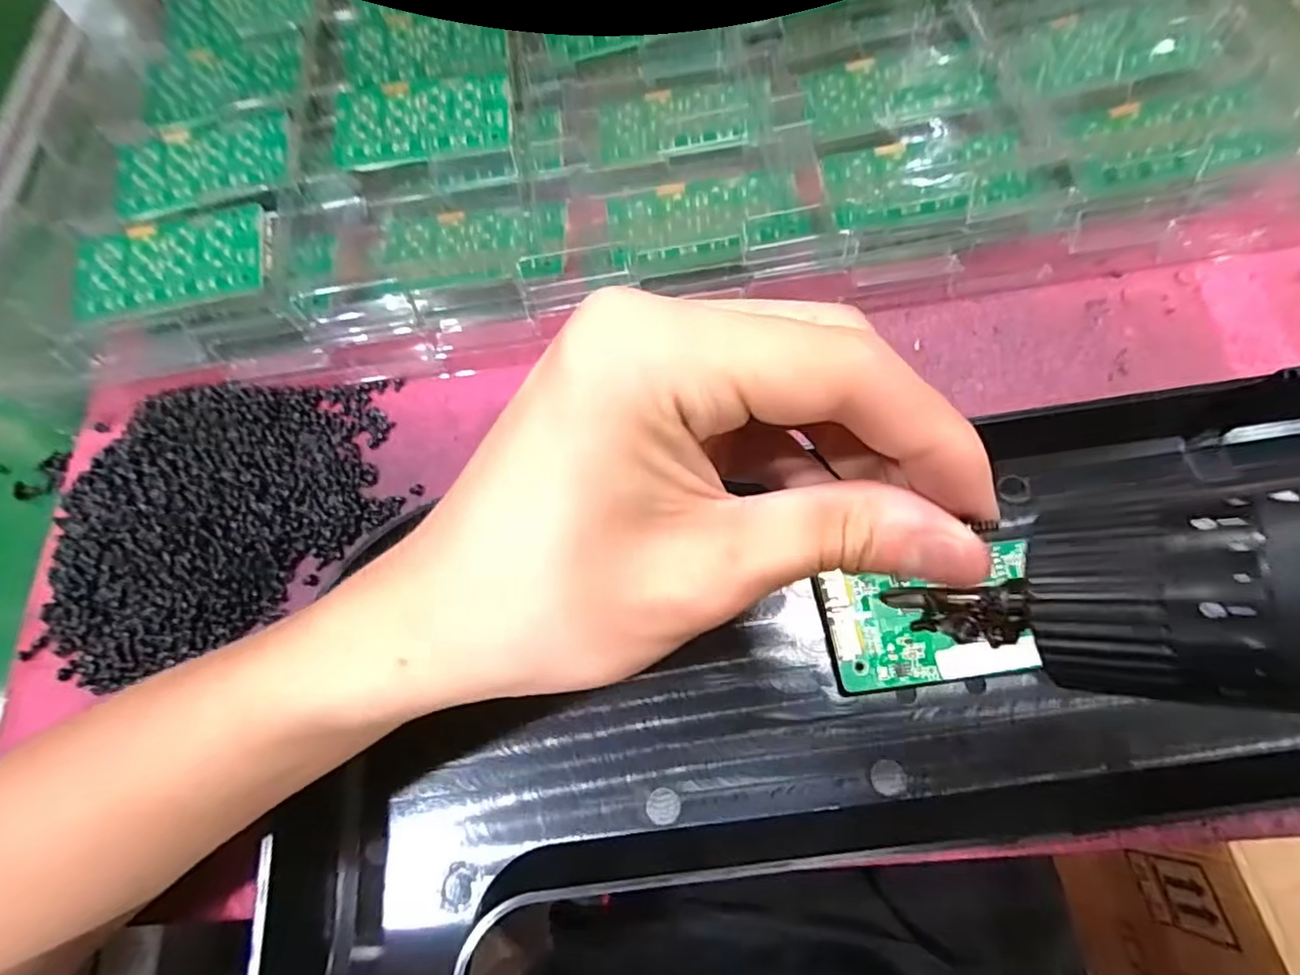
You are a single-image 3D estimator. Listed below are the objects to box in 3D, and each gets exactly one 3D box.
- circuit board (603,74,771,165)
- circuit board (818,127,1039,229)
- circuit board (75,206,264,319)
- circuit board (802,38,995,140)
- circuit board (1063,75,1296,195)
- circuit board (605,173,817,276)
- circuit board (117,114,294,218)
[{"bbox_3d":[0.018,-0.197,0.333,0.089,0.012,0.050,-4,68,2],"label":"circuit board"},{"bbox_3d":[0.134,-0.153,0.303,0.092,0.011,0.047,-9,68,0],"label":"circuit board"},{"bbox_3d":[-0.228,-0.108,0.297,0.089,0.011,0.045,-11,68,-1],"label":"circuit board"},{"bbox_3d":[0.130,-0.214,0.329,0.091,0.007,0.050,-10,71,8],"label":"circuit board"},{"bbox_3d":[0.253,-0.173,0.302,0.095,0.011,0.048,-7,68,0],"label":"circuit board"},{"bbox_3d":[0.028,-0.130,0.305,0.094,0.009,0.048,-9,68,0],"label":"circuit board"},{"bbox_3d":[-0.235,-0.171,0.326,0.088,0.004,0.050,-9,68,0],"label":"circuit board"}]

